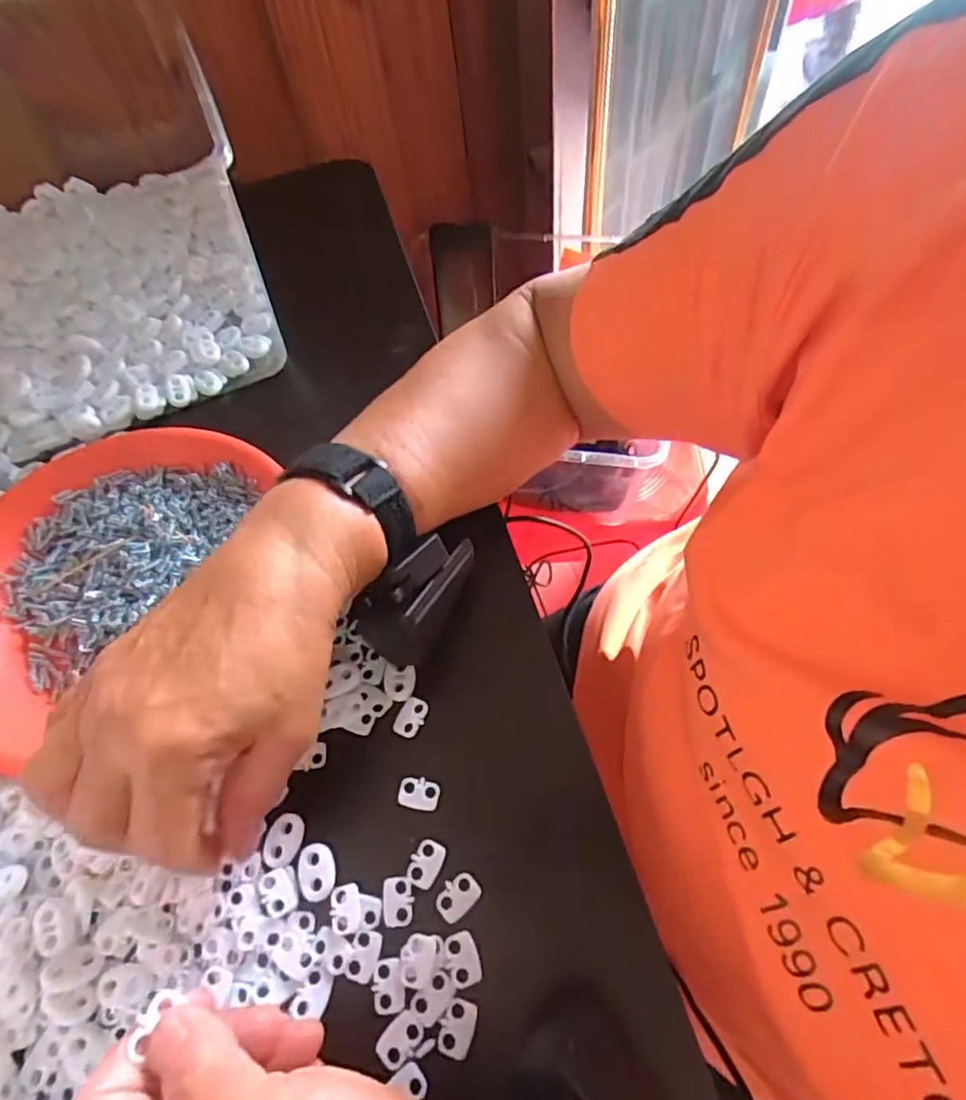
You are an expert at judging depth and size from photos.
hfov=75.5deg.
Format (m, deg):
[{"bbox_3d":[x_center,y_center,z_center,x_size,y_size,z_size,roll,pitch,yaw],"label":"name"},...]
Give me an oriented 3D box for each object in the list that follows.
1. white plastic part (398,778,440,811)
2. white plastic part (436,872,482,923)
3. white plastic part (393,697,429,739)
[{"bbox_3d":[-0.030,0.112,0.287,0.019,0.004,0.014,4,62,9],"label":"white plastic part"},{"bbox_3d":[-0.011,0.147,0.265,0.014,0.004,0.019,39,72,24],"label":"white plastic part"},{"bbox_3d":[-0.035,0.081,0.304,0.013,0.004,0.019,22,66,17],"label":"white plastic part"}]

